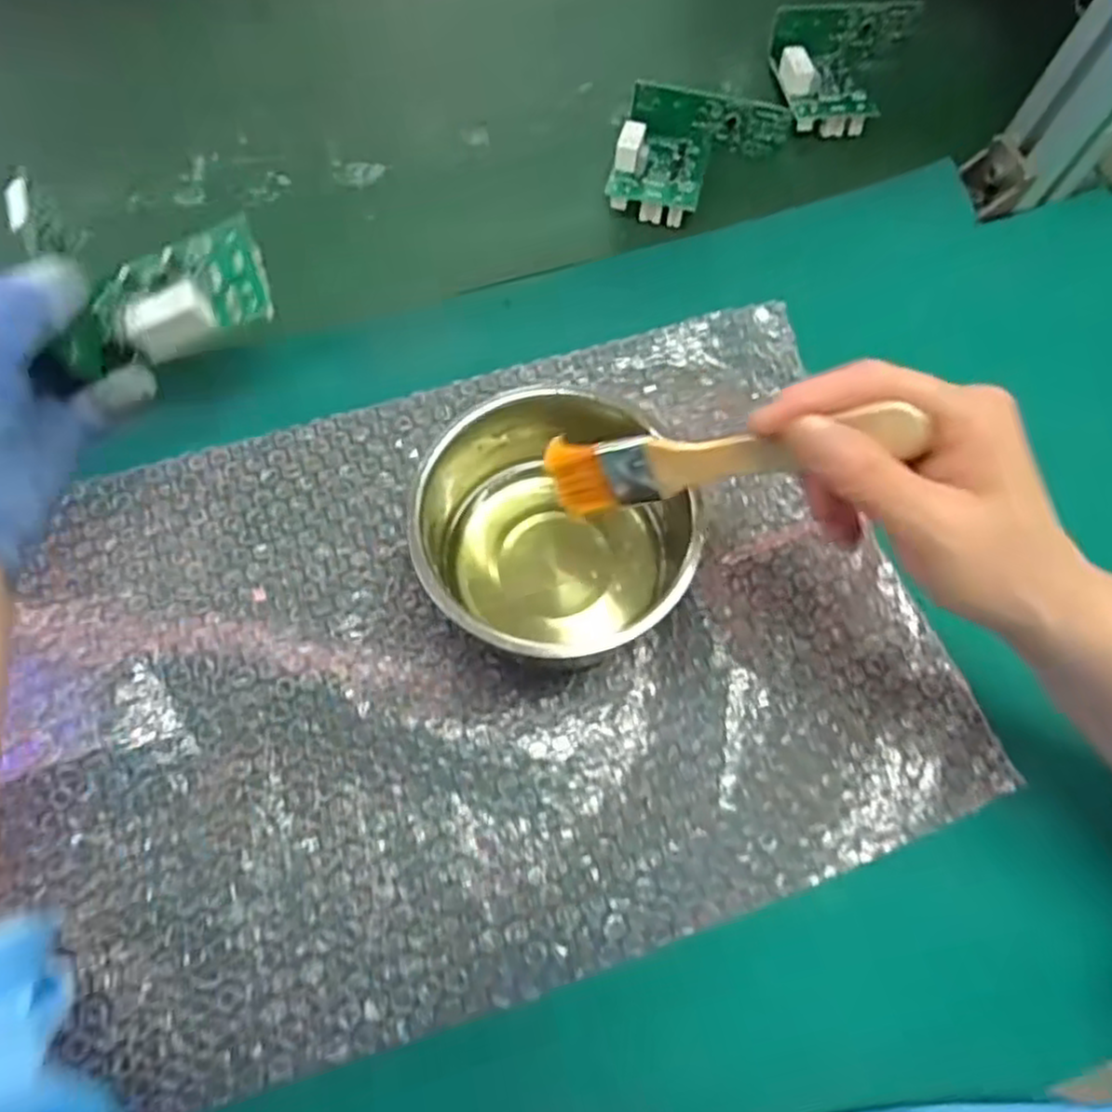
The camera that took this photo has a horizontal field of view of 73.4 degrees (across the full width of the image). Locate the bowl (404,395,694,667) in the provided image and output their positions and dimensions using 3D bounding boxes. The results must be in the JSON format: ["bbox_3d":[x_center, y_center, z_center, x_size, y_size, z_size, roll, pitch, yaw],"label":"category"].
[{"bbox_3d":[-0.002,-0.004,0.343,0.115,0.068,0.118,0,67,0],"label":"bowl"}]

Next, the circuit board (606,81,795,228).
[{"bbox_3d":[0.089,-0.250,0.466,0.097,0.027,0.094,15,68,6],"label":"circuit board"}]

